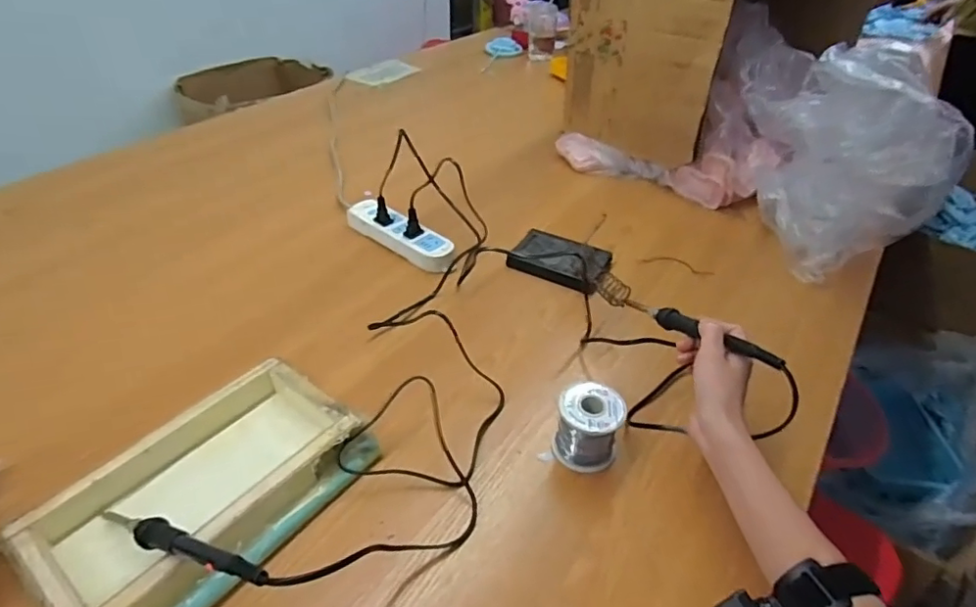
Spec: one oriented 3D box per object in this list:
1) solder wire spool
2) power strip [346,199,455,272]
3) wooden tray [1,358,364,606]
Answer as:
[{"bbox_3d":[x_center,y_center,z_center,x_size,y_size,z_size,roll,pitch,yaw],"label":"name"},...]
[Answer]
[{"bbox_3d":[0.096,0.118,0.533,0.063,0.068,0.059,1,41,-1],"label":"solder wire spool"},{"bbox_3d":[-0.128,-0.104,0.803,0.193,0.034,0.055,29,47,28],"label":"power strip"},{"bbox_3d":[-0.248,0.154,0.480,0.142,0.039,0.246,27,47,26],"label":"wooden tray"}]

